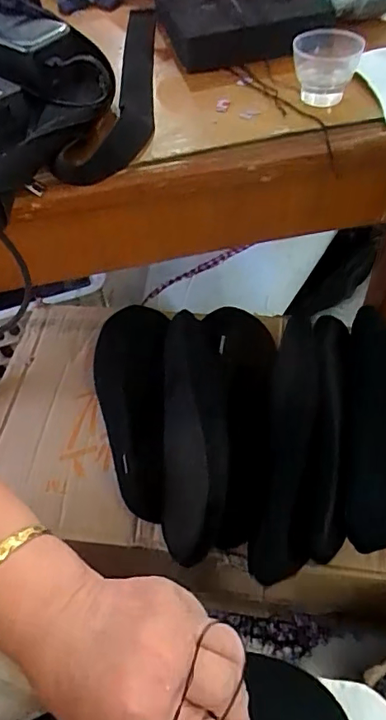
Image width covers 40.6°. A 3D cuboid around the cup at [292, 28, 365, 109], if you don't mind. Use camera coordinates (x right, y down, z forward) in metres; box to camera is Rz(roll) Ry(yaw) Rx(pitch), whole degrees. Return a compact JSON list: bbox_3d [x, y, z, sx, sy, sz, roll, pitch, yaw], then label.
[{"bbox_3d":[0.114,-0.252,0.444,0.057,0.046,0.055,3,54,7],"label":"cup"}]

